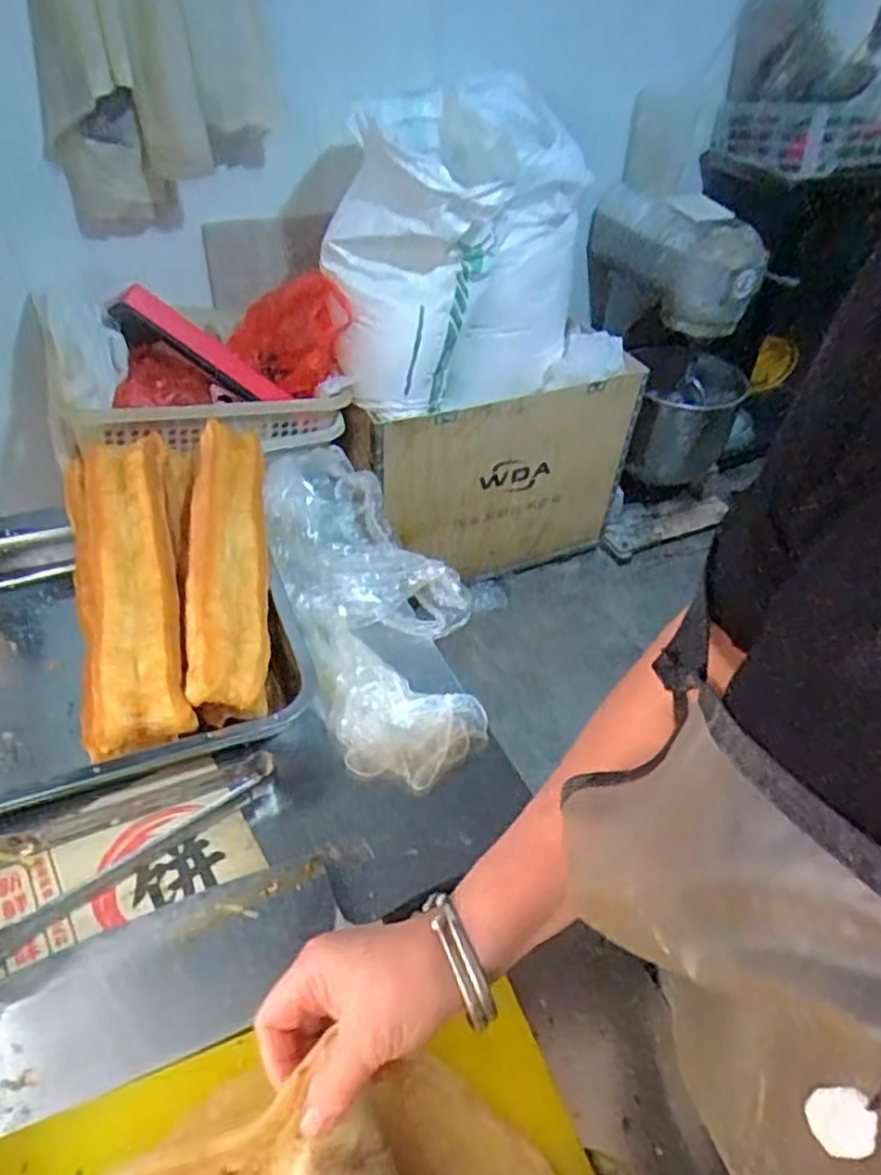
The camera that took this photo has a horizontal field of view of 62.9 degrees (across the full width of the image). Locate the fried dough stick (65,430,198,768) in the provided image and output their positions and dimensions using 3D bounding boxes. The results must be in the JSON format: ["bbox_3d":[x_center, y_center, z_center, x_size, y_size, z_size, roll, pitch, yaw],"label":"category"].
[{"bbox_3d":[-0.250,-0.008,0.570,0.083,0.046,0.298,-9,57,-19],"label":"fried dough stick"}]

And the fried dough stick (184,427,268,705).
[{"bbox_3d":[-0.172,-0.035,0.592,0.061,0.039,0.295,-2,53,-11],"label":"fried dough stick"}]

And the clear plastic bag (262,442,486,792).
[{"bbox_3d":[-0.065,-0.009,0.652,0.152,0.070,0.360,-14,46,-19],"label":"clear plastic bag"}]

